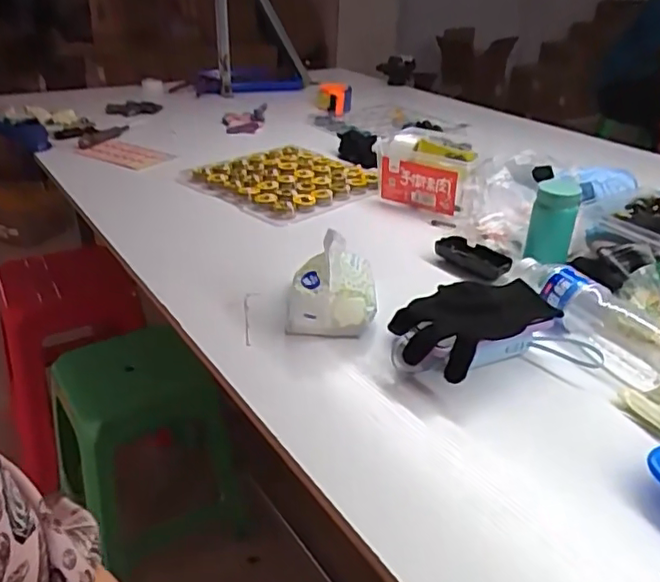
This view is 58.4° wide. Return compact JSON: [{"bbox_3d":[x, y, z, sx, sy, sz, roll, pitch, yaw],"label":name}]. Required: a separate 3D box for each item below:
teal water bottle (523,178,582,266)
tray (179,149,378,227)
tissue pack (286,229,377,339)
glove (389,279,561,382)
[{"bbox_3d":[0.290,-0.086,0.774,0.055,0.112,0.051,13,33,19],"label":"teal water bottle"},{"bbox_3d":[-0.073,-0.211,1.106,0.268,0.035,0.294,26,38,35],"label":"tray"},{"bbox_3d":[0.004,-0.015,0.701,0.102,0.102,0.114,2,31,1],"label":"tissue pack"},{"bbox_3d":[0.157,0.041,0.651,0.188,0.059,0.104,-19,36,-30],"label":"glove"}]

